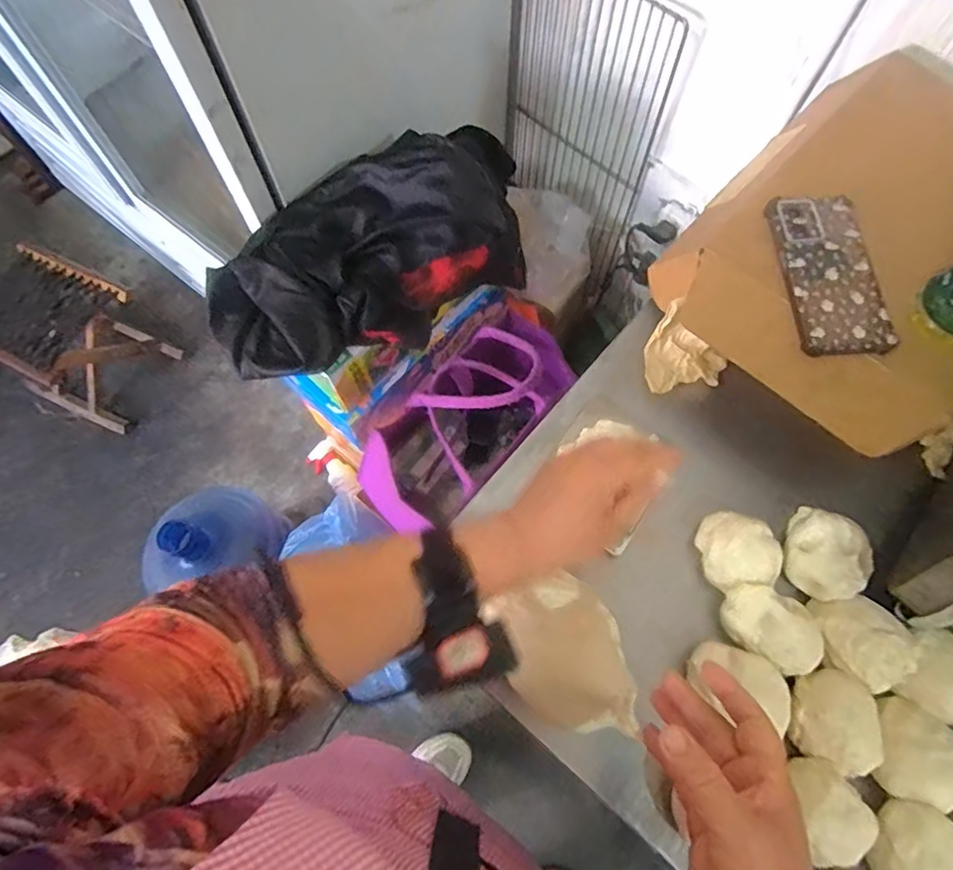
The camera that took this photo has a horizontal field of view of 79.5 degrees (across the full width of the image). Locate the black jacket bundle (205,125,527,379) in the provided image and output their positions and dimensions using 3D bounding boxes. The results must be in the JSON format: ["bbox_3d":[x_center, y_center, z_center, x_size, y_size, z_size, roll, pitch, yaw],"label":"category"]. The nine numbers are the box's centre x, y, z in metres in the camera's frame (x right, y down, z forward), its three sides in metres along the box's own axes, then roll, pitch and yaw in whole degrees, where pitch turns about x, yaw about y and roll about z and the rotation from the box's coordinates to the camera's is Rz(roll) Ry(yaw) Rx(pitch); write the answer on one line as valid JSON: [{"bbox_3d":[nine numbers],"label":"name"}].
[{"bbox_3d":[-0.120,-0.240,0.750,0.463,0.129,0.215,-33,72,-13],"label":"black jacket bundle"}]

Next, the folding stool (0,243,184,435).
[{"bbox_3d":[-0.951,-0.219,1.349,0.283,0.305,0.277,30,71,11],"label":"folding stool"}]

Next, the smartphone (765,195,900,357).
[{"bbox_3d":[0.321,-0.149,0.521,0.082,0.012,0.164,-2,68,-1],"label":"smartphone"}]

